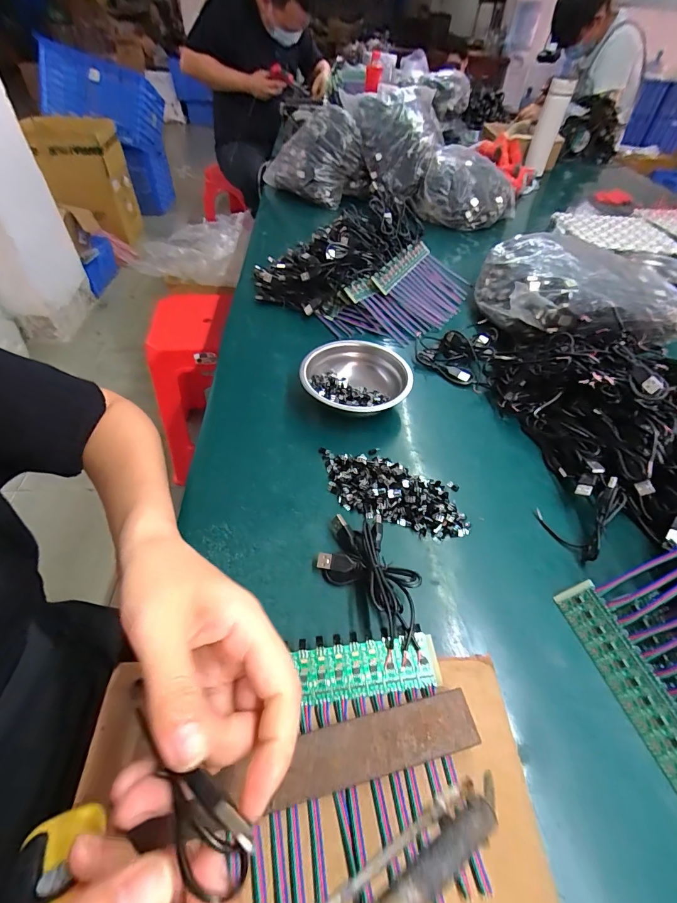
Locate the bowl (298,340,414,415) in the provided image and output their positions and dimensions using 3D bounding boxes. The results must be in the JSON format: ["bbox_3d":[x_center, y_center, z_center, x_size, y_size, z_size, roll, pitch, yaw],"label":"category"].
[{"bbox_3d":[0.019,-0.082,0.465,0.124,0.041,0.126,2,49,-2],"label":"bowl"}]

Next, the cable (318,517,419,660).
[{"bbox_3d":[0.026,0.102,0.315,0.067,0.030,0.117,-13,52,-14],"label":"cable"}]

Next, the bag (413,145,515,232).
[{"bbox_3d":[0.290,-0.582,0.866,0.219,0.121,0.155,16,50,11],"label":"bag"}]

